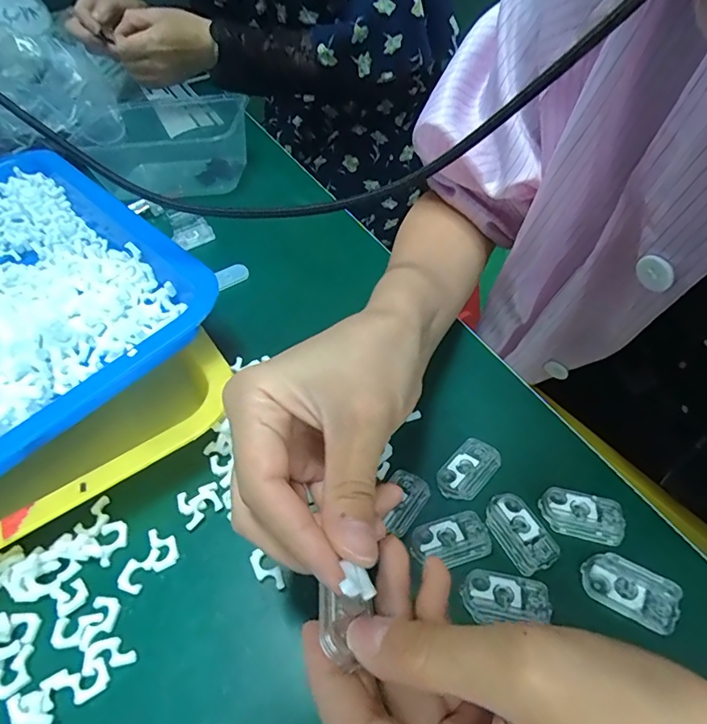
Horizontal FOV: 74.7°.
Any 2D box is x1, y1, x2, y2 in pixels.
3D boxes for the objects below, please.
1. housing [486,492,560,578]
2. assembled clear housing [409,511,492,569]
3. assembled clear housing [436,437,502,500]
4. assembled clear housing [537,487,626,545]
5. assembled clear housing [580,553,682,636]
[{"bbox_3d":[0.079,0.080,0.222,0.023,0.004,0.037,-25,50,-13],"label":"housing"},{"bbox_3d":[0.046,0.085,0.223,0.037,0.004,0.023,-15,48,-5],"label":"assembled clear housing"},{"bbox_3d":[0.061,0.056,0.247,0.037,0.004,0.022,-38,54,-24],"label":"assembled clear housing"},{"bbox_3d":[0.111,0.073,0.225,0.037,0.004,0.023,12,51,18],"label":"assembled clear housing"},{"bbox_3d":[0.121,0.100,0.204,0.037,0.007,0.022,23,55,25],"label":"assembled clear housing"}]

